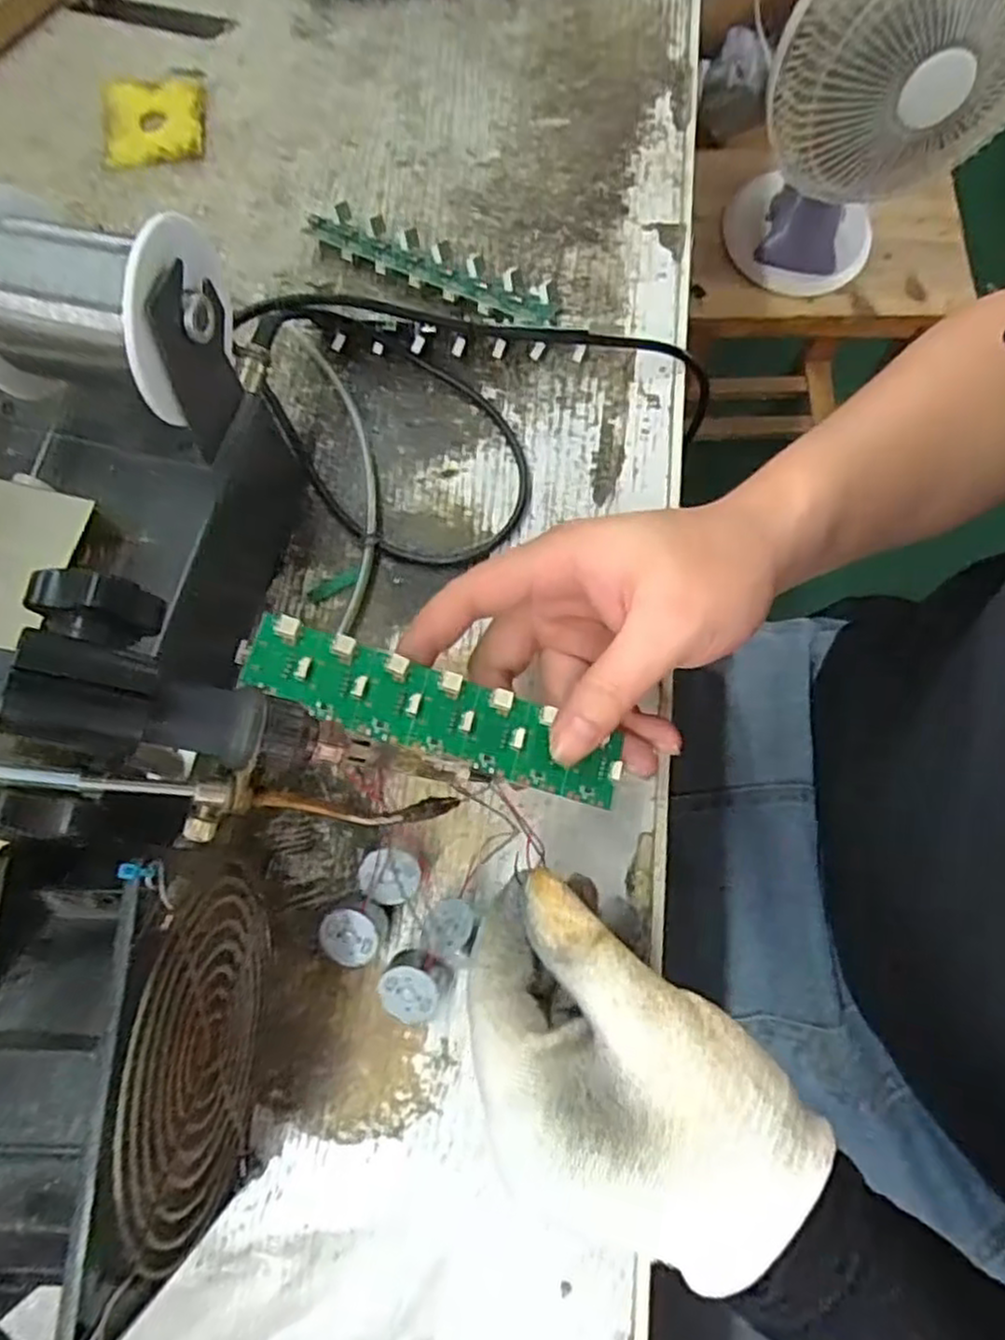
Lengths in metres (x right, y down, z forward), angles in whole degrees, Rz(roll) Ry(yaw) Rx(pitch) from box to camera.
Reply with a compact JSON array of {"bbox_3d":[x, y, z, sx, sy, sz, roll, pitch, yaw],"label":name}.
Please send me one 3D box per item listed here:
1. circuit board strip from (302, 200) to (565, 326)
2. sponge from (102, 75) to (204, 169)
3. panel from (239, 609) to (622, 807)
[{"bbox_3d":[-0.039,-0.207,0.379,0.141,0.021,0.023,26,76,7],"label":"circuit board strip"},{"bbox_3d":[-0.201,-0.318,0.421,0.056,0.008,0.064,-10,74,-3],"label":"sponge"},{"bbox_3d":[-0.022,0.016,0.260,0.137,0.006,0.029,22,75,-10],"label":"panel"}]

